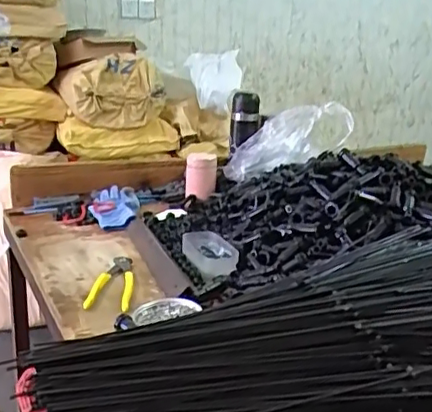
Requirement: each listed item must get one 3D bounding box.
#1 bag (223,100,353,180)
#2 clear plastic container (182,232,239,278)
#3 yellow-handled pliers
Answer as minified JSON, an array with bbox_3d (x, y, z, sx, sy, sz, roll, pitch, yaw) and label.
[{"bbox_3d":[0.148,-0.133,1.256,0.292,0.111,0.083,-27,12,17],"label":"bag"},{"bbox_3d":[-0.014,0.068,0.970,0.068,0.035,0.158,-4,18,-21],"label":"clear plastic container"},{"bbox_3d":[-0.148,0.111,0.874,0.057,0.016,0.159,3,17,1],"label":"yellow-handled pliers"}]

